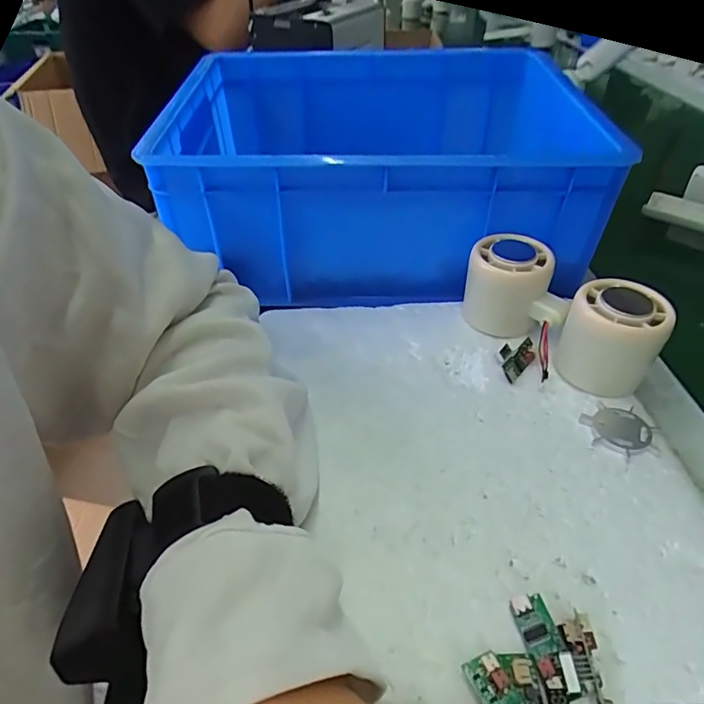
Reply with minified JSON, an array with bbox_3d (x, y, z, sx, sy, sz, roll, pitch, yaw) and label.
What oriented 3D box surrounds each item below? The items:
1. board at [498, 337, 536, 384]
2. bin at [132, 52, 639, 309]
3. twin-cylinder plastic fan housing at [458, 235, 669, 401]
[{"bbox_3d":[0.108,0.003,0.334,0.020,0.006,0.033,45,67,9],"label":"board"},{"bbox_3d":[0.016,-0.163,0.453,0.306,0.129,0.283,-1,41,-1],"label":"bin"},{"bbox_3d":[0.132,-0.024,0.335,0.050,0.064,0.130,-33,51,-31],"label":"twin-cylinder plastic fan housing"}]

